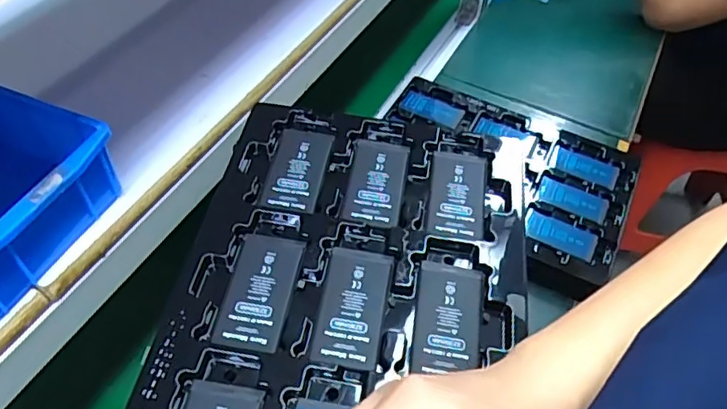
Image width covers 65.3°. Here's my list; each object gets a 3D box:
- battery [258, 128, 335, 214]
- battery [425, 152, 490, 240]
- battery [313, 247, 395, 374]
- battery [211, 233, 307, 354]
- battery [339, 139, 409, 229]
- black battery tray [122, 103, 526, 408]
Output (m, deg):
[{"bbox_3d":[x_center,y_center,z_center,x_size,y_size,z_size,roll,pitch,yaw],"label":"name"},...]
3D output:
[{"bbox_3d":[-0.052,-0.028,0.445,0.045,0.007,0.085,8,51,4],"label":"battery"},{"bbox_3d":[0.073,-0.008,0.438,0.043,0.005,0.083,8,51,4],"label":"battery"},{"bbox_3d":[-0.007,0.066,0.373,0.043,0.004,0.084,8,51,4],"label":"battery"},{"bbox_3d":[-0.068,0.055,0.375,0.044,0.006,0.083,9,51,5],"label":"battery"},{"bbox_3d":[0.010,-0.019,0.442,0.044,0.005,0.085,6,51,3],"label":"battery"},{"bbox_3d":[-0.012,0.063,0.372,0.220,0.017,0.330,7,51,3],"label":"black battery tray"}]

